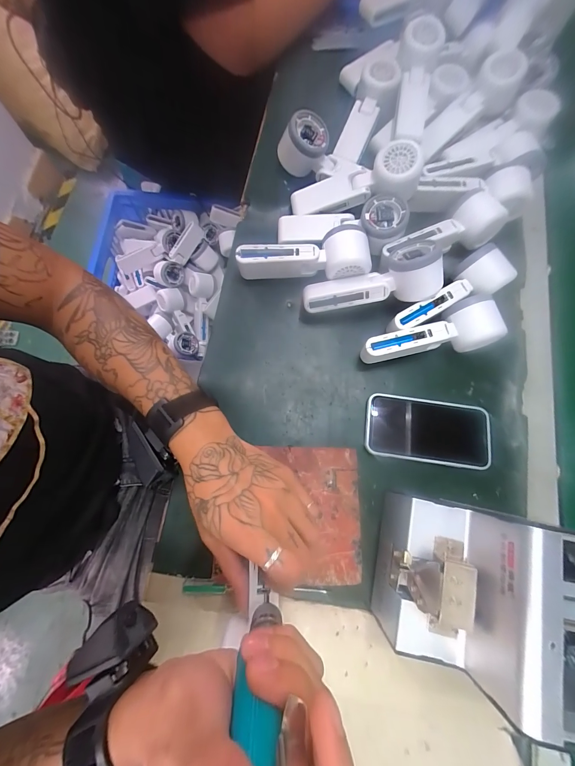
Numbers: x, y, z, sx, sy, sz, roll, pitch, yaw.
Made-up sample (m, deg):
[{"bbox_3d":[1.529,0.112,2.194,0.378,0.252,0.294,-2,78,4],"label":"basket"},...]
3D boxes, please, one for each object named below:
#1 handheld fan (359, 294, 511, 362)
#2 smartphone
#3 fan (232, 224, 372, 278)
[{"bbox_3d":[0.169,-0.054,0.371,0.159,0.053,0.055,-16,76,-4],"label":"handheld fan"},{"bbox_3d":[0.167,0.057,0.365,0.144,0.010,0.074,7,75,2],"label":"smartphone"},{"bbox_3d":[0.020,-0.160,0.394,0.165,0.052,0.053,-1,75,0],"label":"fan"}]

